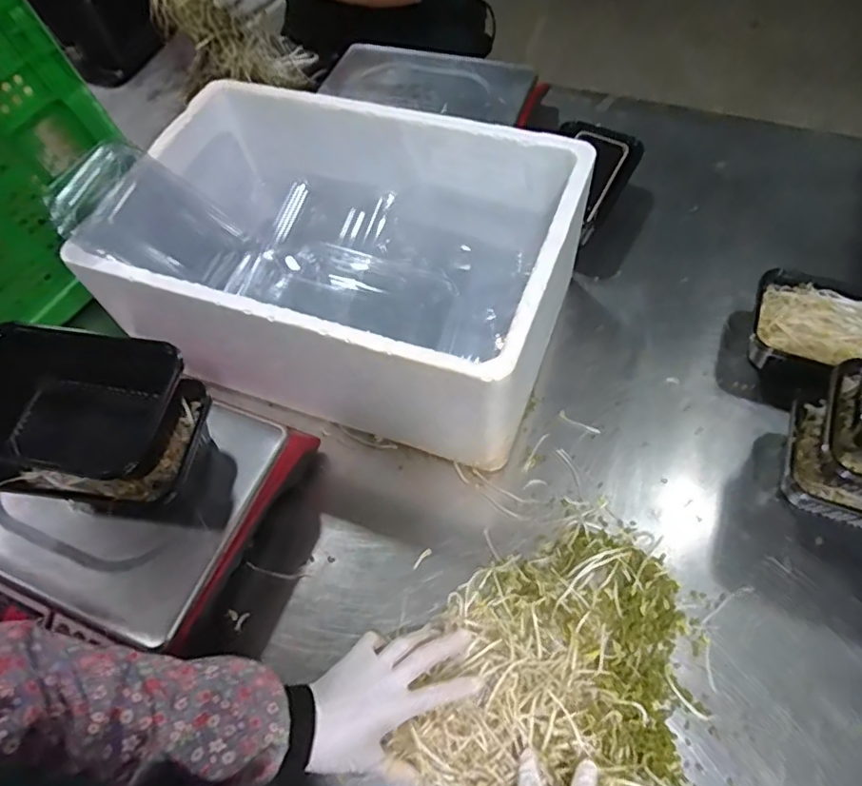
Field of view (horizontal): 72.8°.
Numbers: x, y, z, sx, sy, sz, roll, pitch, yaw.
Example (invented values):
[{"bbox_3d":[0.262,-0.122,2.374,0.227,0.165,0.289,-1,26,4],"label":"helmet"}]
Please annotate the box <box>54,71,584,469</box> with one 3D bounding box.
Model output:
[{"bbox_3d":[-0.094,-0.143,0.671,0.466,0.201,0.320,14,62,11],"label":"box"}]

